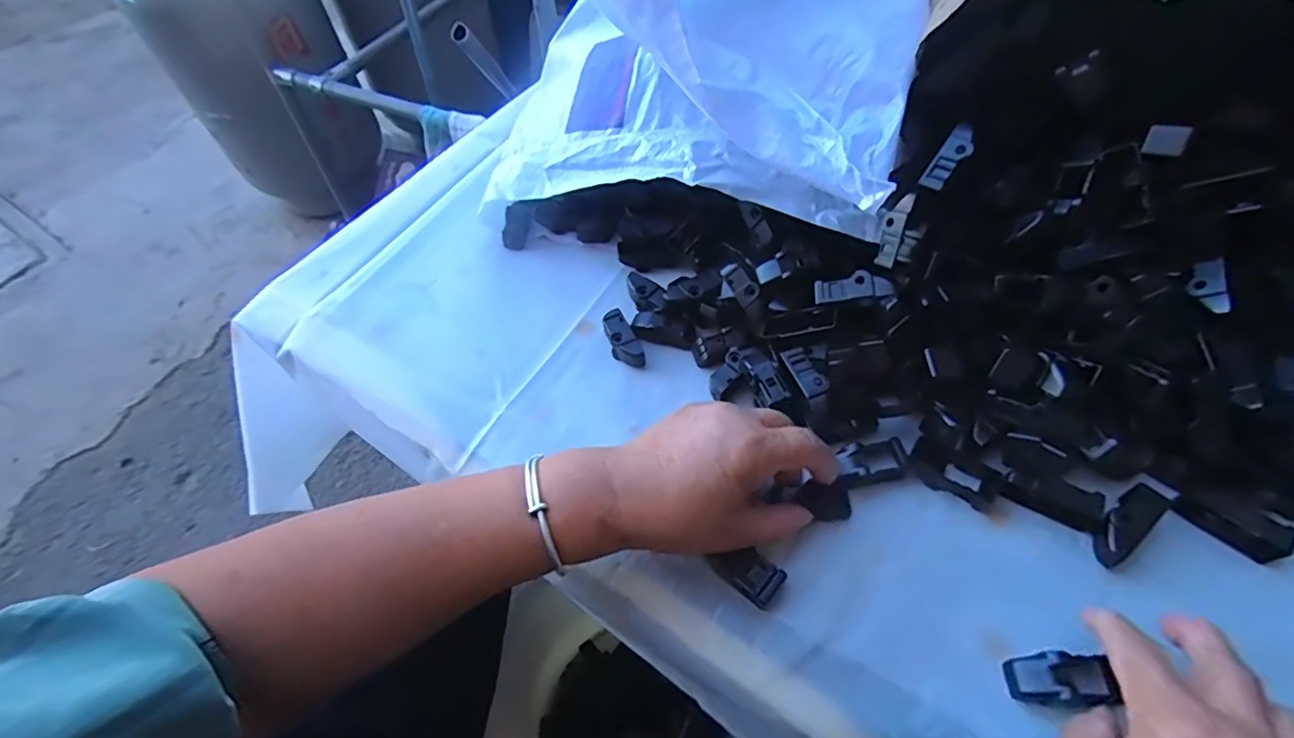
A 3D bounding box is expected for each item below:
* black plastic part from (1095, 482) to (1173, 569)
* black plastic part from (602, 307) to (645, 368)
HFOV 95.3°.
[{"bbox_3d":[0.266,0.086,0.327,0.047,0.021,0.019,-34,61,-17],"label":"black plastic part"},{"bbox_3d":[-0.017,-0.021,0.421,0.020,0.018,0.043,-16,57,-7],"label":"black plastic part"}]

